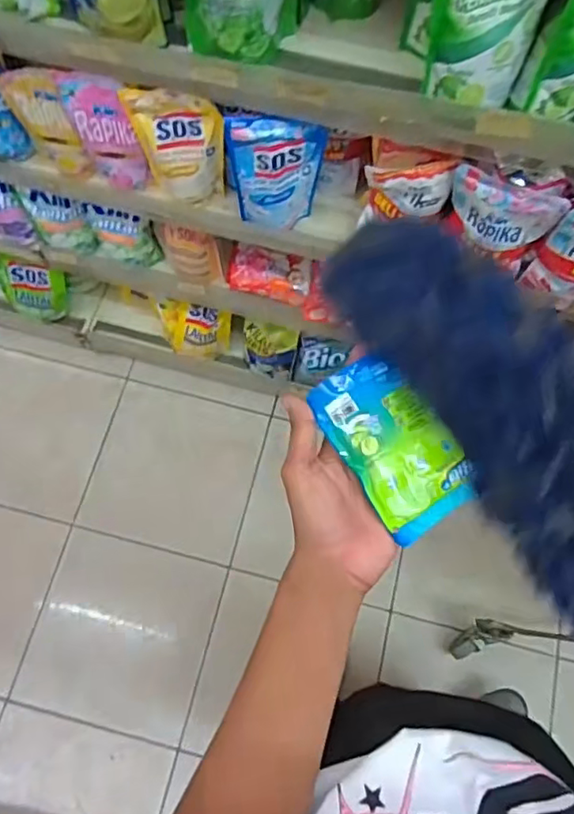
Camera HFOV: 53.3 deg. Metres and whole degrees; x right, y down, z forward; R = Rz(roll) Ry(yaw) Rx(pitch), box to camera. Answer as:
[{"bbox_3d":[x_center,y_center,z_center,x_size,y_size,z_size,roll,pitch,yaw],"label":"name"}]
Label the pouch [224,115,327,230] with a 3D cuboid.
[{"bbox_3d":[-0.014,-0.311,0.773,0.122,0.183,0.048,-5,71,-4],"label":"pouch"}]

